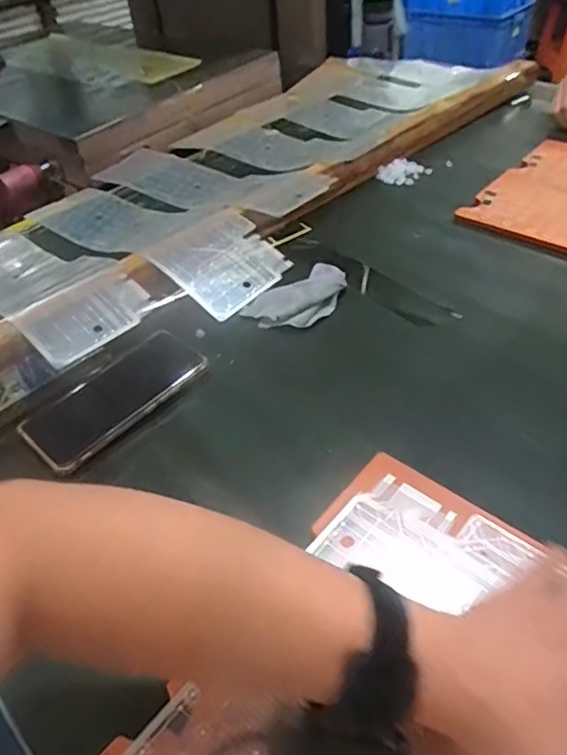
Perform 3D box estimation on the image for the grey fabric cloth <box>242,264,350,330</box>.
[{"bbox_3d":[0.020,-0.087,0.615,0.117,0.011,0.075,-35,50,-27],"label":"grey fabric cloth"}]

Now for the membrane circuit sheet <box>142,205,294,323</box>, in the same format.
[{"bbox_3d":[-0.069,-0.136,0.658,0.139,0.011,0.132,42,59,18],"label":"membrane circuit sheet"}]

